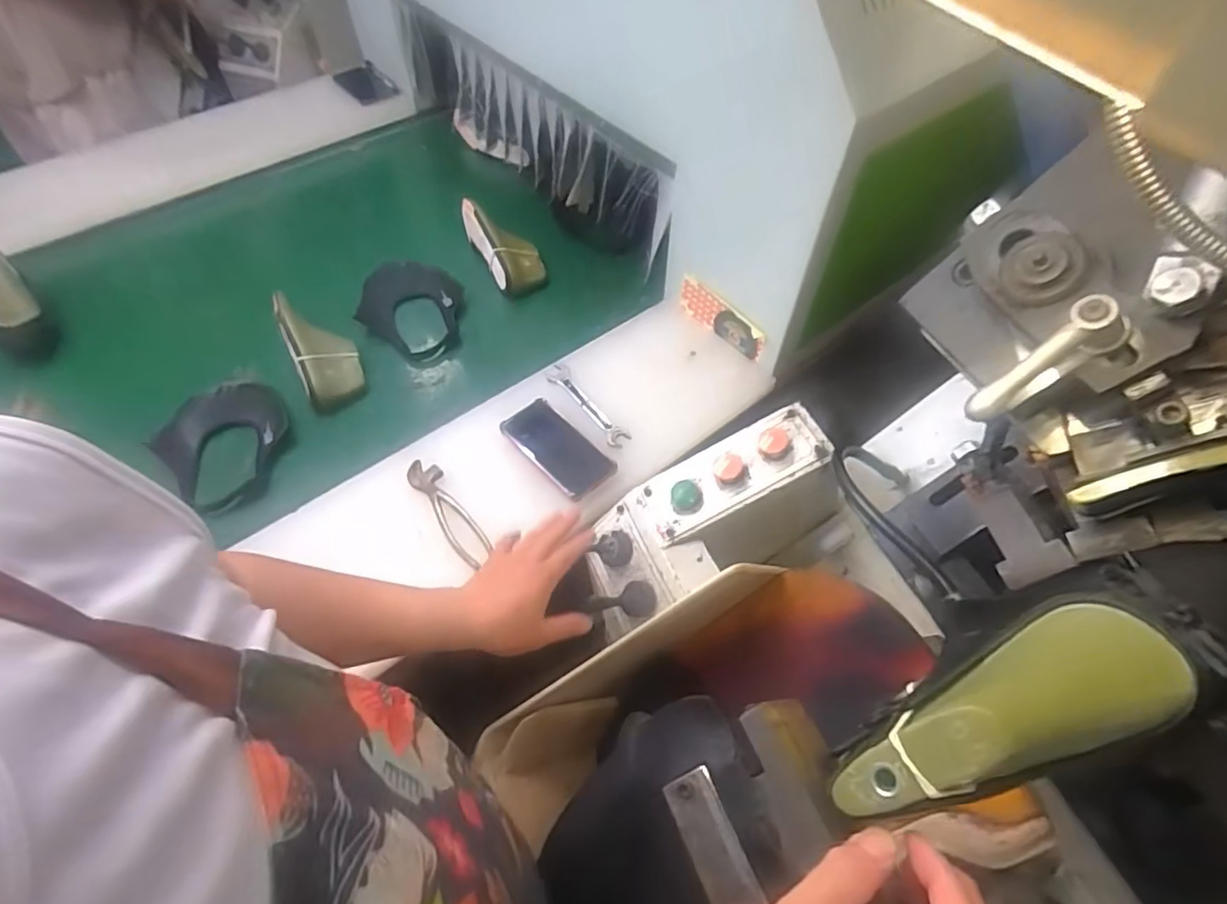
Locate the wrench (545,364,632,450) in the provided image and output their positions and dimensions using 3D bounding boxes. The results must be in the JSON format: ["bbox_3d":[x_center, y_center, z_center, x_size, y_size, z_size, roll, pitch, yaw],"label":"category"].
[{"bbox_3d":[-0.038,-0.069,0.875,0.038,0.006,0.177,-31,60,-21],"label":"wrench"}]

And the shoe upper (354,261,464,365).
[{"bbox_3d":[-0.345,-0.245,1.049,0.224,0.048,0.176,28,59,18],"label":"shoe upper"}]

